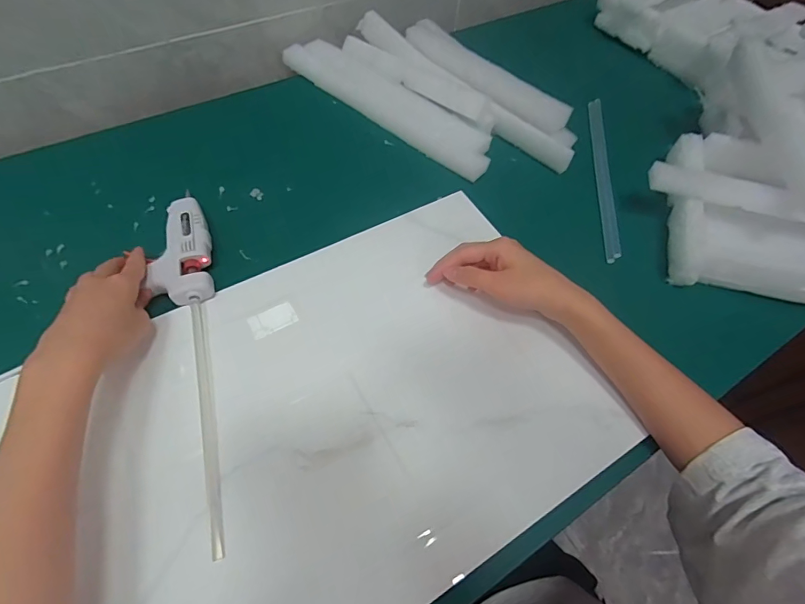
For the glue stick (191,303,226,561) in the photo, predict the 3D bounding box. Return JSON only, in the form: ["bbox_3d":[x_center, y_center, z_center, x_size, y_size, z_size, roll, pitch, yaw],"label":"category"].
[{"bbox_3d":[-0.150,0.087,0.331,0.011,0.011,0.195,-13,61,-11],"label":"glue stick"}]

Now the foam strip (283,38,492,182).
[{"bbox_3d":[-0.018,-0.253,0.542,0.310,0.021,0.064,38,64,17],"label":"foam strip"}]

